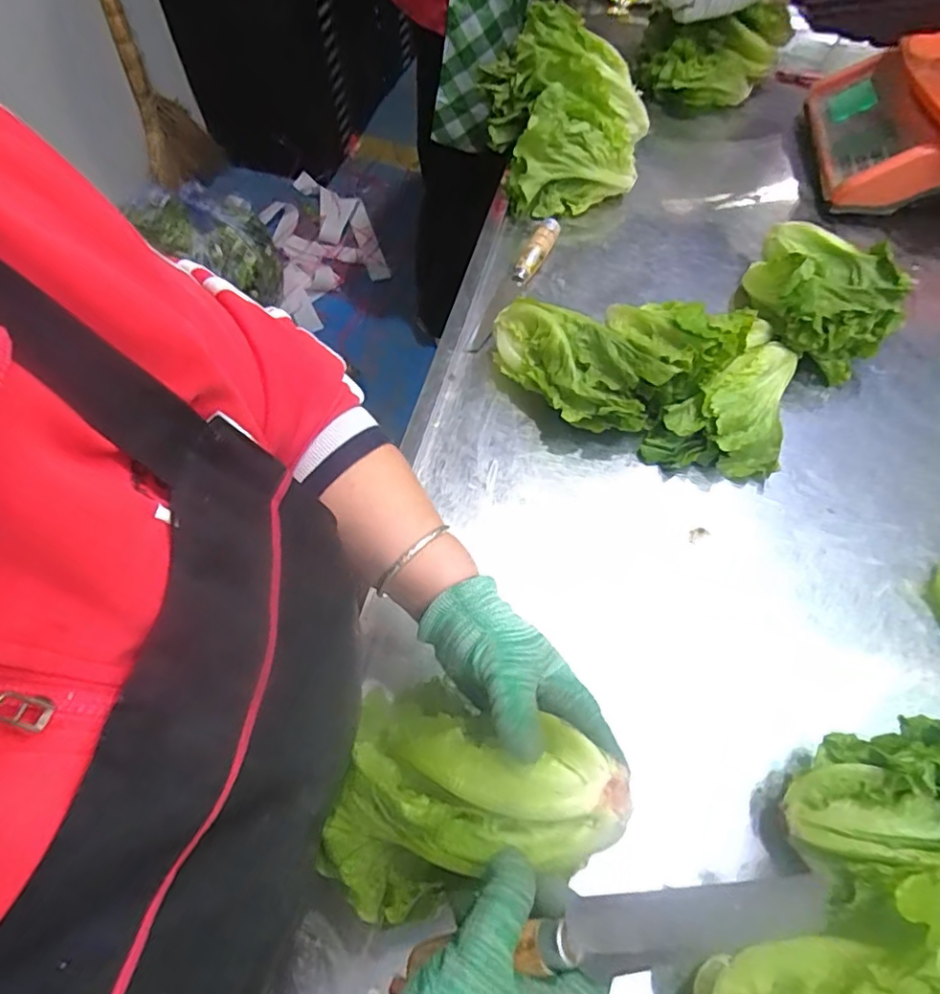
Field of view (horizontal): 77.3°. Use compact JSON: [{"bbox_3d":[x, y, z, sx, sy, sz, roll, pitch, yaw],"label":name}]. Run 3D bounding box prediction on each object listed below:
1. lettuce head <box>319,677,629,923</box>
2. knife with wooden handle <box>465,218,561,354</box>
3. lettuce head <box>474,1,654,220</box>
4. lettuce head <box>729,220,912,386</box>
[{"bbox_3d":[0.000,0.168,0.319,0.148,0.074,0.118,10,62,4],"label":"lettuce head"},{"bbox_3d":[0.052,-0.232,0.641,0.026,0.033,0.197,24,63,11],"label":"knife with wooden handle"},{"bbox_3d":[0.116,-0.478,0.731,0.183,0.113,0.236,-10,62,-7],"label":"lettuce head"},{"bbox_3d":[0.357,-0.204,0.612,0.154,0.081,0.163,36,66,16],"label":"lettuce head"}]

